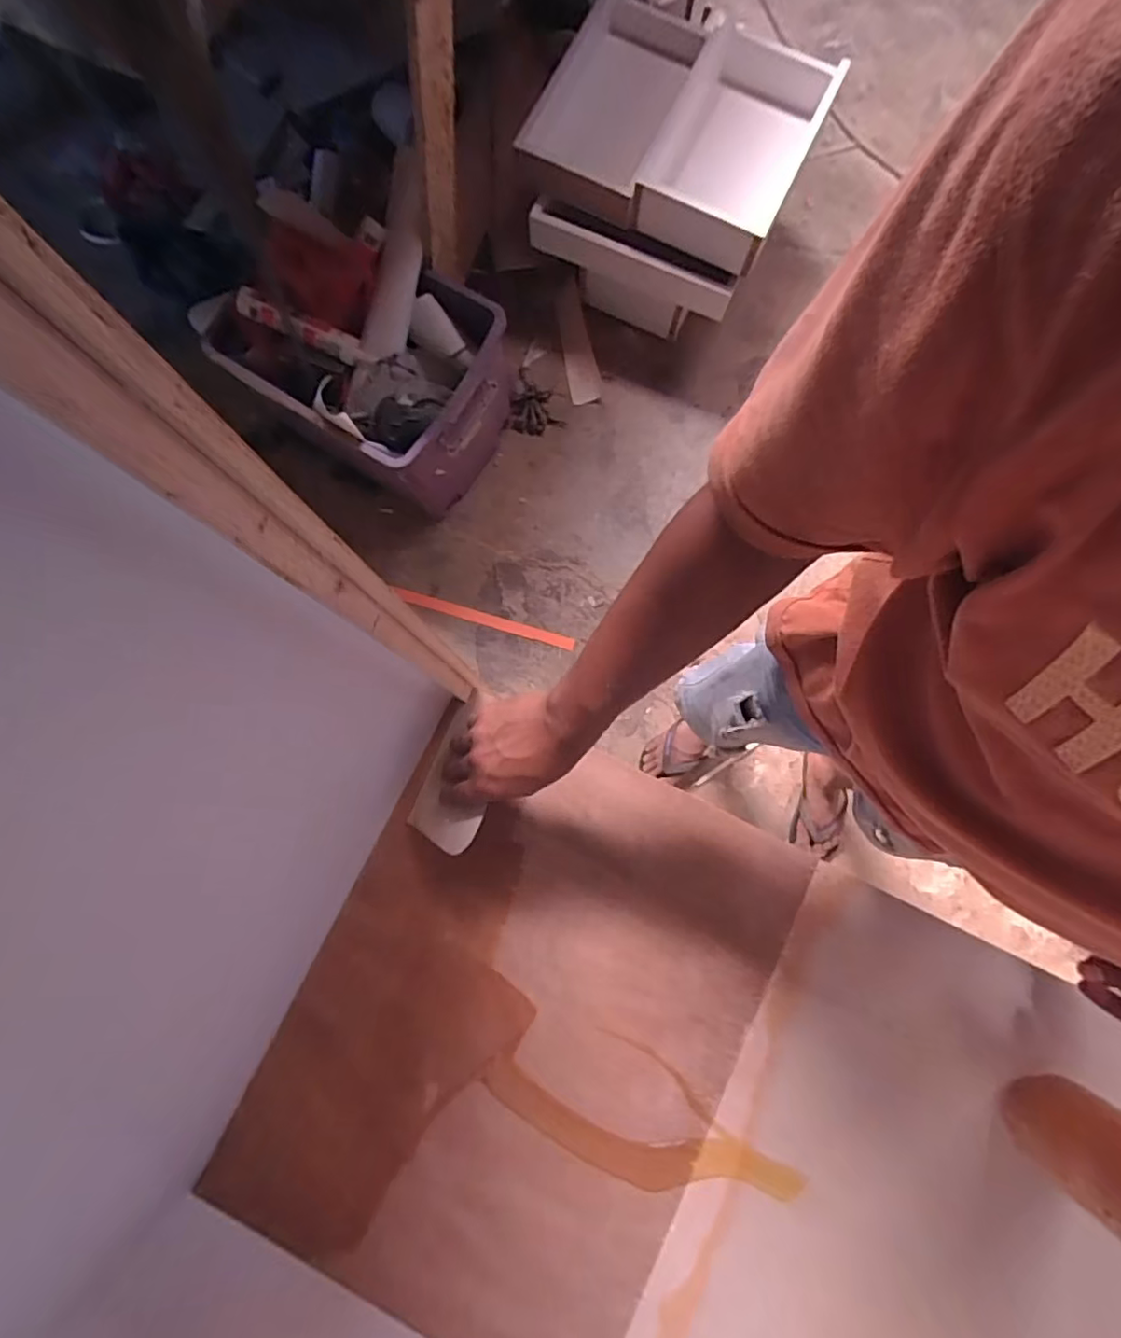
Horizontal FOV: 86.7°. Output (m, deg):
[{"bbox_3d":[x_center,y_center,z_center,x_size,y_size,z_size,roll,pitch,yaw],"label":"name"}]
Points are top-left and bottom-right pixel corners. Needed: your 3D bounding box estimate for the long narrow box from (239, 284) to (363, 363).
[{"bbox_3d":[-0.494,-0.652,1.129,0.226,0.054,0.056,20,78,-12],"label":"long narrow box"}]

